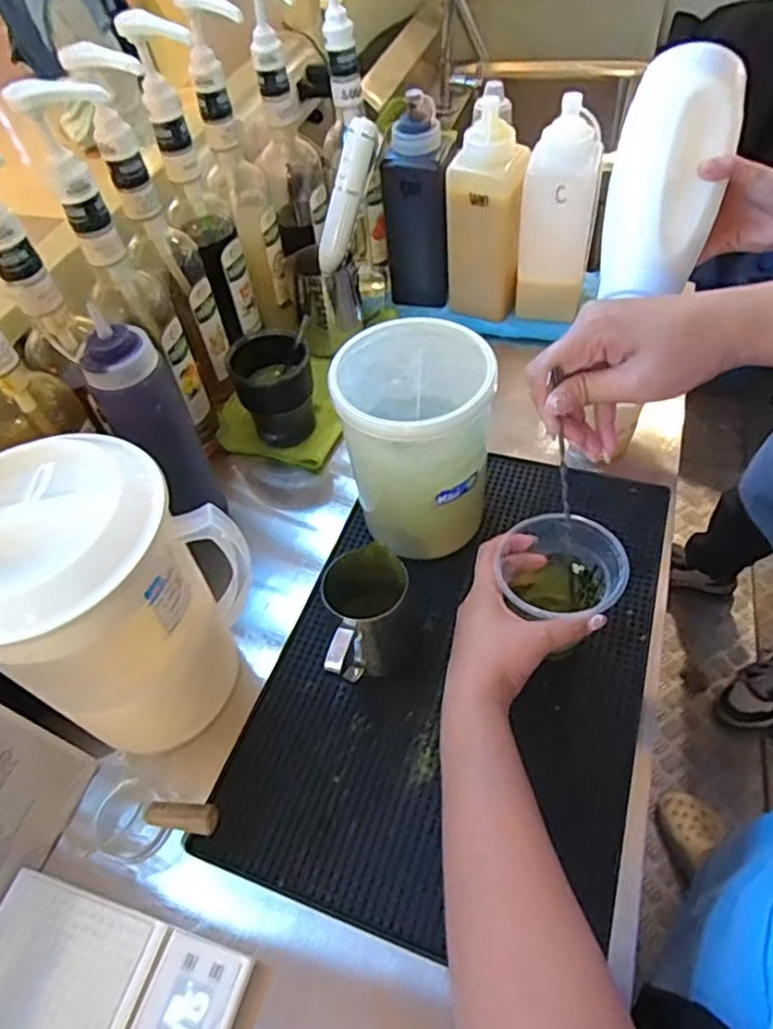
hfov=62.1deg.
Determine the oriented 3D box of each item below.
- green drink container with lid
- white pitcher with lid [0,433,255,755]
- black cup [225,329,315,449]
[{"bbox_3d":[0.025,-0.059,0.571,0.126,0.177,0.130,7,54,8],"label":"green drink container with lid"},{"bbox_3d":[-0.202,0.059,0.470,0.142,0.213,0.167,36,63,26],"label":"white pitcher with lid"},{"bbox_3d":[-0.124,-0.141,0.713,0.081,0.107,0.080,-2,53,2],"label":"black cup"}]

